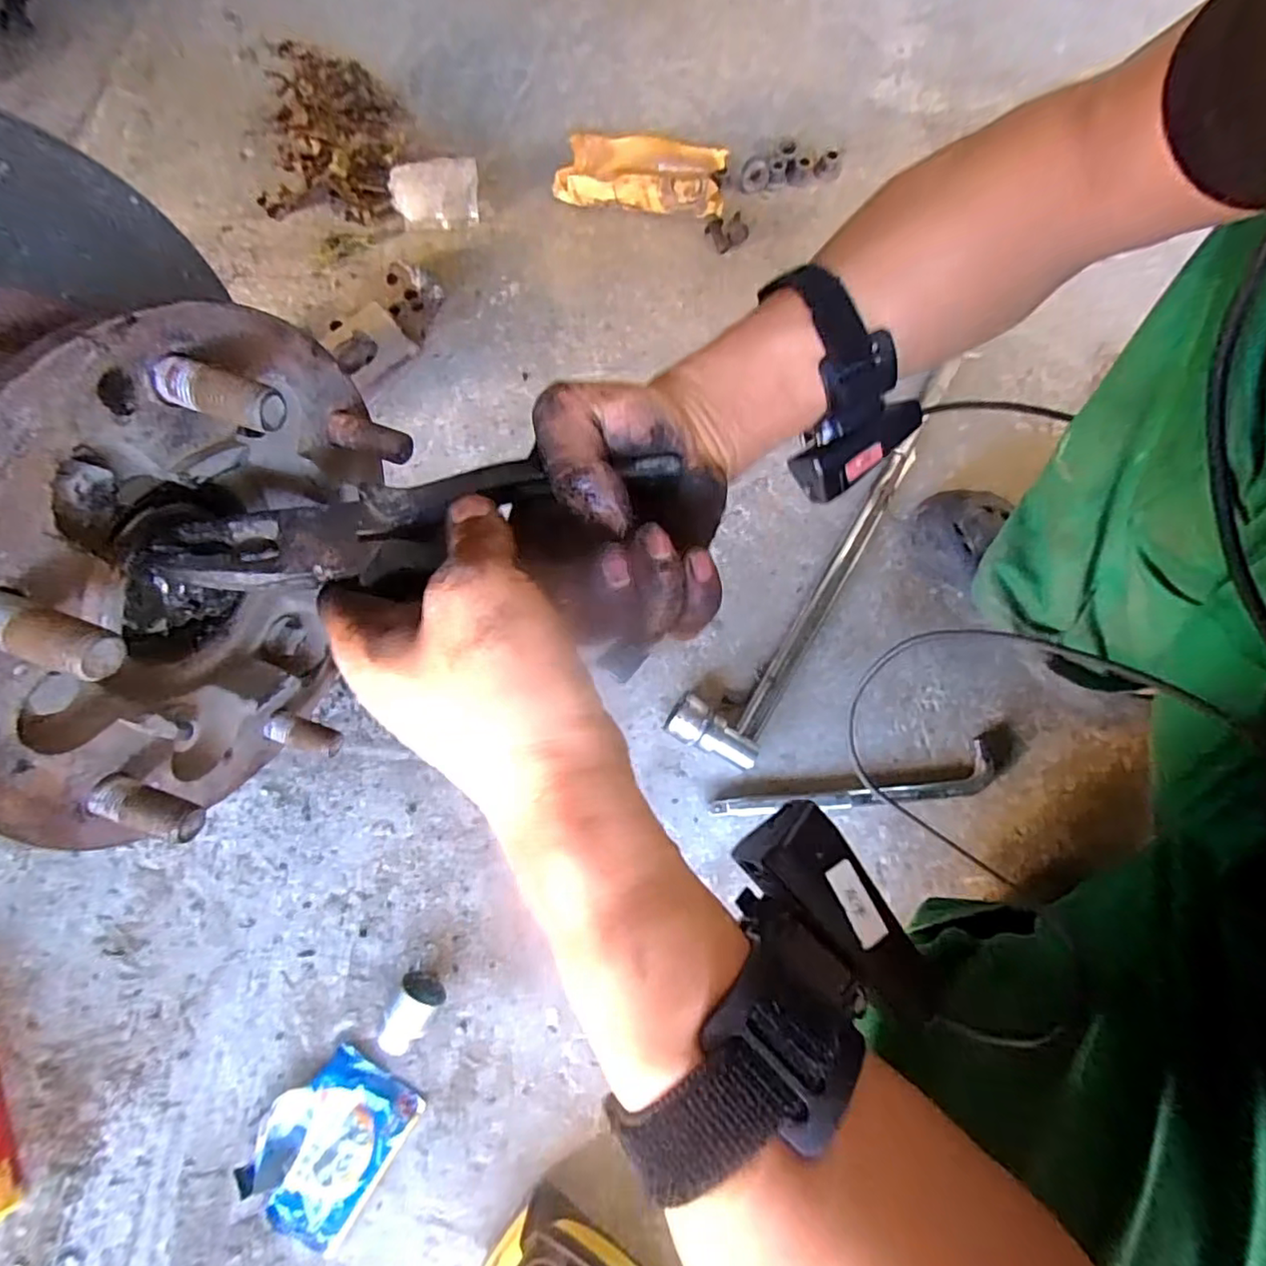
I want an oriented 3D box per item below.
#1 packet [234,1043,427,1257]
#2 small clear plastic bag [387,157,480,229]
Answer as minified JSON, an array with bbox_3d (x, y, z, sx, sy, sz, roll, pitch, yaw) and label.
[{"bbox_3d":[-0.239,0.397,0.475,0.098,0.015,0.121,32,79,8],"label":"packet"},{"bbox_3d":[-0.218,-0.490,0.678,0.097,0.043,0.066,-14,77,-3],"label":"small clear plastic bag"}]

